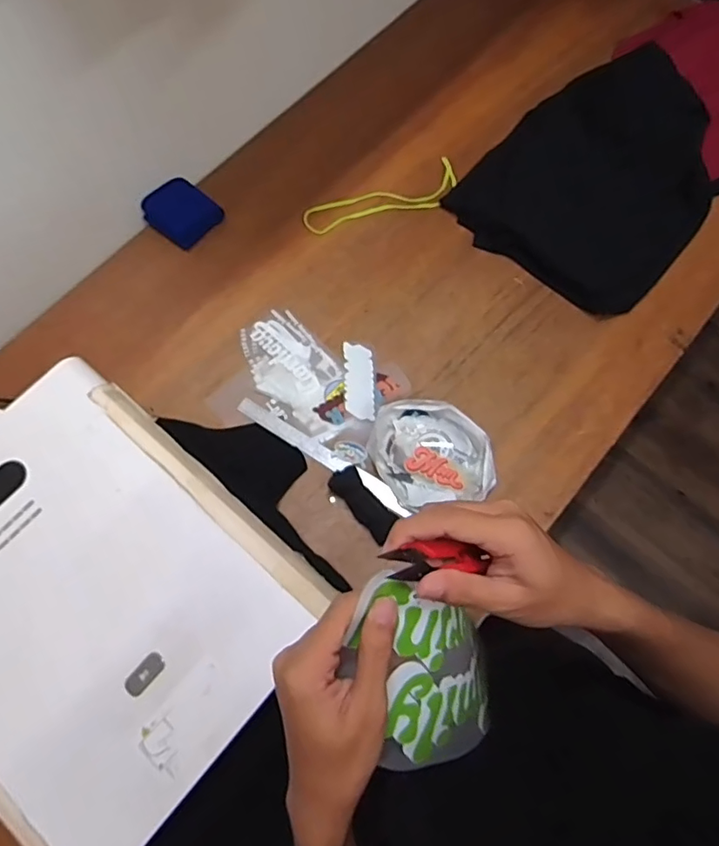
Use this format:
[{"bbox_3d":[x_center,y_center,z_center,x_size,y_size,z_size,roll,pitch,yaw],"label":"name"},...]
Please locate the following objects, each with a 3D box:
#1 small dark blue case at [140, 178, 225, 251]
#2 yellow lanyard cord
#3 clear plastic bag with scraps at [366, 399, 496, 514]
[{"bbox_3d":[-0.328,-0.397,0.999,0.099,0.072,0.115,41,75,15],"label":"small dark blue case"},{"bbox_3d":[0.044,-0.422,1.028,0.302,0.015,0.095,-21,68,-7],"label":"yellow lanyard cord"},{"bbox_3d":[0.110,0.045,0.839,0.178,0.045,0.163,-9,67,-3],"label":"clear plastic bag with scraps"}]

